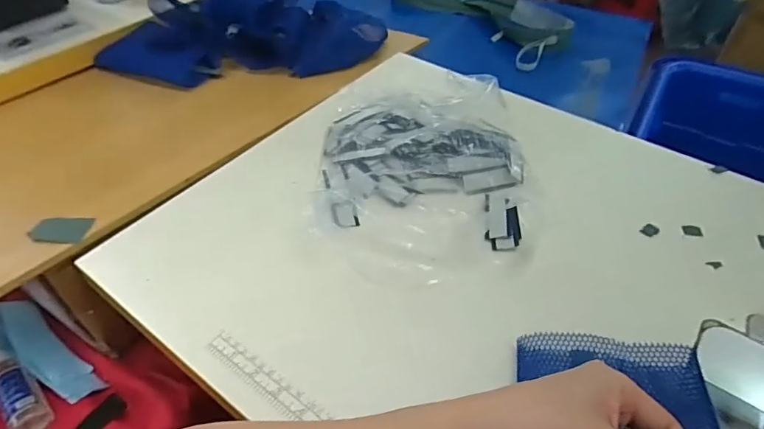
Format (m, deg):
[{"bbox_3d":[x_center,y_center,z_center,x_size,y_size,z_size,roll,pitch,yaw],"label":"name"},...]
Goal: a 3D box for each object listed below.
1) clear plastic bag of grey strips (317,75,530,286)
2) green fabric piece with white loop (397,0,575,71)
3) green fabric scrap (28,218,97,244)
[{"bbox_3d":[0.046,-0.063,0.524,0.230,0.053,0.281,-2,46,-2],"label":"clear plastic bag of grey strips"},{"bbox_3d":[0.187,-0.411,0.973,0.150,0.039,0.426,-27,52,-24],"label":"green fabric piece with white loop"},{"bbox_3d":[-0.321,0.014,0.486,0.051,0.010,0.036,1,46,1],"label":"green fabric scrap"}]

